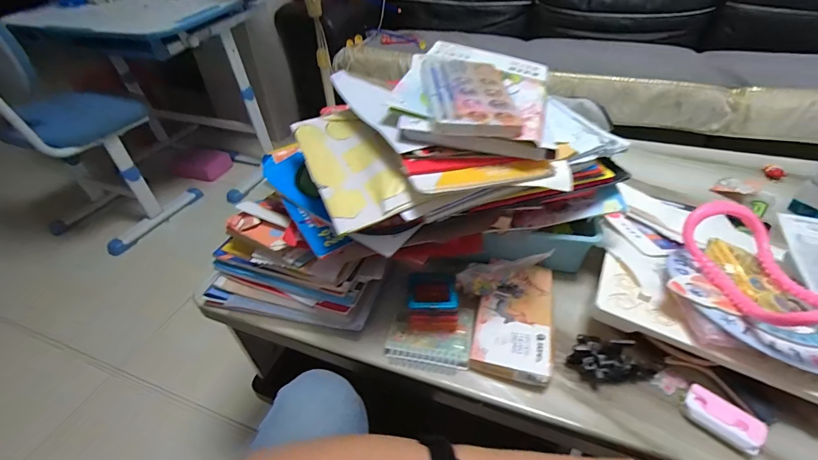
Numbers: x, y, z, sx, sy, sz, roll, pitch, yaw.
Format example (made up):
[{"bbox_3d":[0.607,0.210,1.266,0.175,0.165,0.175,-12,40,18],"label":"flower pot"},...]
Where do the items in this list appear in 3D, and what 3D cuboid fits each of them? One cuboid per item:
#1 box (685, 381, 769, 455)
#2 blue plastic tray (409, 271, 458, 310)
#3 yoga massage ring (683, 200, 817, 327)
[{"bbox_3d":[0.339,0.202,0.407,0.069,0.014,0.042,30,50,32],"label":"box"},{"bbox_3d":[0.031,0.079,0.495,0.064,0.017,0.057,1,41,4],"label":"blue plastic tray"},{"bbox_3d":[0.414,0.042,0.444,0.100,0.055,0.191,-6,41,-5],"label":"yoga massage ring"}]

